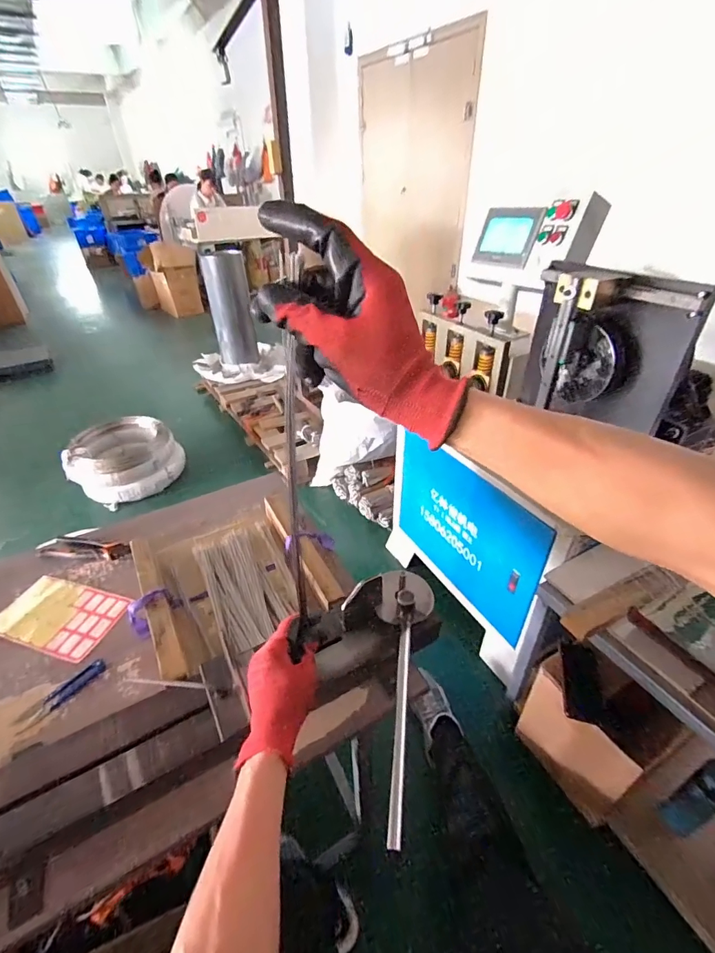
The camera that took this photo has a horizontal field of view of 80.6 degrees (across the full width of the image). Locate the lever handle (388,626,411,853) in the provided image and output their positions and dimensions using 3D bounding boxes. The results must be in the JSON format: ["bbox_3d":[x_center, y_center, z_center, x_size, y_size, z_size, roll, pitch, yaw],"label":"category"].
[{"bbox_3d":[0.048,0.266,0.468,0.012,0.017,0.234,4,36,7],"label":"lever handle"}]

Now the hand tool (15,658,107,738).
[{"bbox_3d":[-0.423,0.309,0.604,0.031,0.009,0.116,24,43,30],"label":"hand tool"}]

